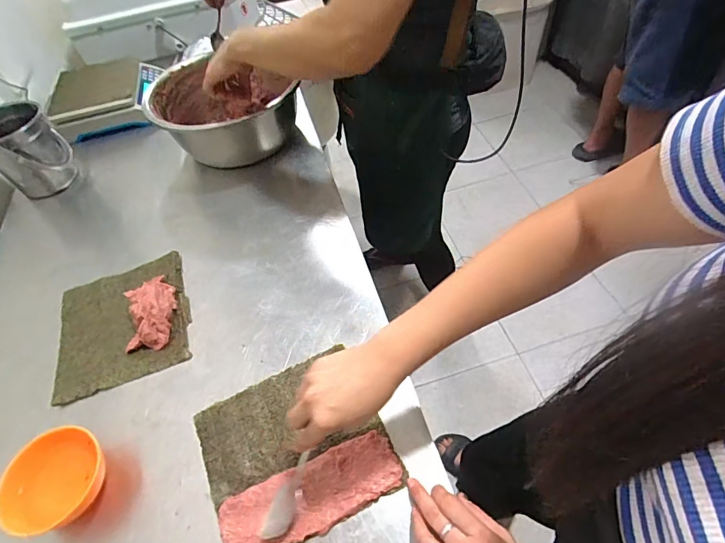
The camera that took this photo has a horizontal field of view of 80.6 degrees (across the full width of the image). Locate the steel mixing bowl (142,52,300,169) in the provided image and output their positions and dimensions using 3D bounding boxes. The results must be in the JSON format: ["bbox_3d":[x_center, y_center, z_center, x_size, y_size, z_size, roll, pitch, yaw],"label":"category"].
[{"bbox_3d":[-0.272,-0.311,0.847,0.245,0.135,0.251,-3,50,3],"label":"steel mixing bowl"}]

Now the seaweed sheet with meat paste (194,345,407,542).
[{"bbox_3d":[-0.077,0.195,0.478,0.194,0.021,0.179,-22,52,-12],"label":"seaweed sheet with meat paste"}]

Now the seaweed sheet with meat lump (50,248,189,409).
[{"bbox_3d":[-0.348,0.065,0.608,0.185,0.035,0.201,-21,53,-8],"label":"seaweed sheet with meat lump"}]

